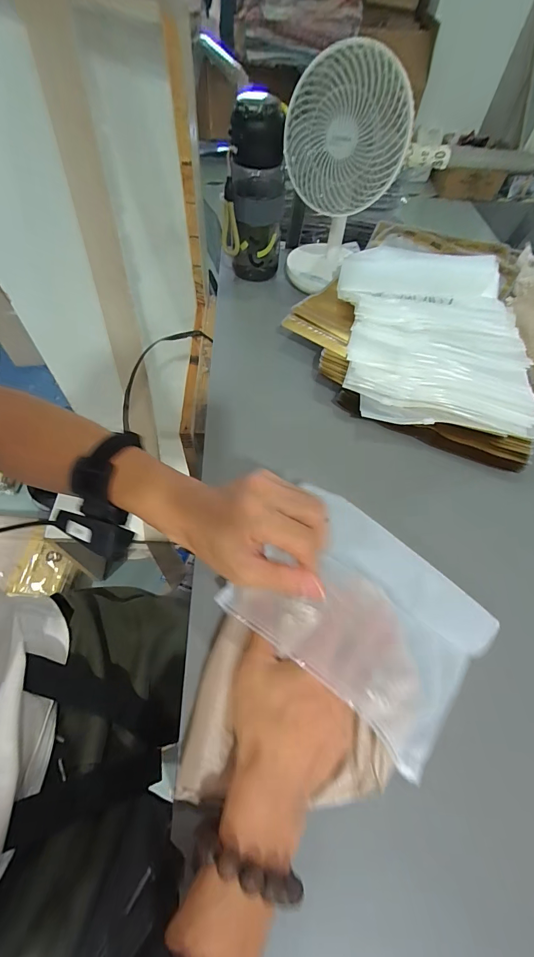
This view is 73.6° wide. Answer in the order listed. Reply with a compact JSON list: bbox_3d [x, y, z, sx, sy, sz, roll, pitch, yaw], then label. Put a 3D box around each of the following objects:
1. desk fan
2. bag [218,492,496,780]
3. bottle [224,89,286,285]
[{"bbox_3d":[0.098,-0.420,0.523,0.153,0.265,0.115,4,60,-1],"label":"desk fan"},{"bbox_3d":[0.089,0.120,0.327,0.205,0.035,0.158,38,65,17],"label":"bag"},{"bbox_3d":[-0.023,-0.423,0.551,0.095,0.219,0.064,-4,61,-6],"label":"bottle"}]

